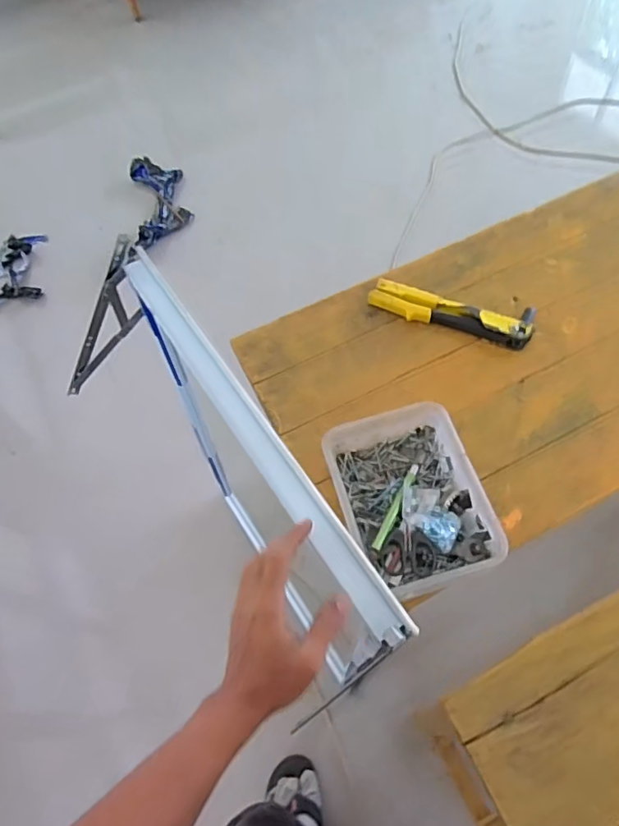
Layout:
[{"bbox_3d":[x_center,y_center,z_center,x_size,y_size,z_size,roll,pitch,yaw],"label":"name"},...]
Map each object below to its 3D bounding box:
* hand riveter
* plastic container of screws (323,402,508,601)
[{"bbox_3d":[0.216,-0.156,0.825,0.247,0.036,0.069,15,61,13],"label":"hand riveter"},{"bbox_3d":[0.125,0.104,0.673,0.165,0.054,0.227,-15,59,-5],"label":"plastic container of screws"}]

